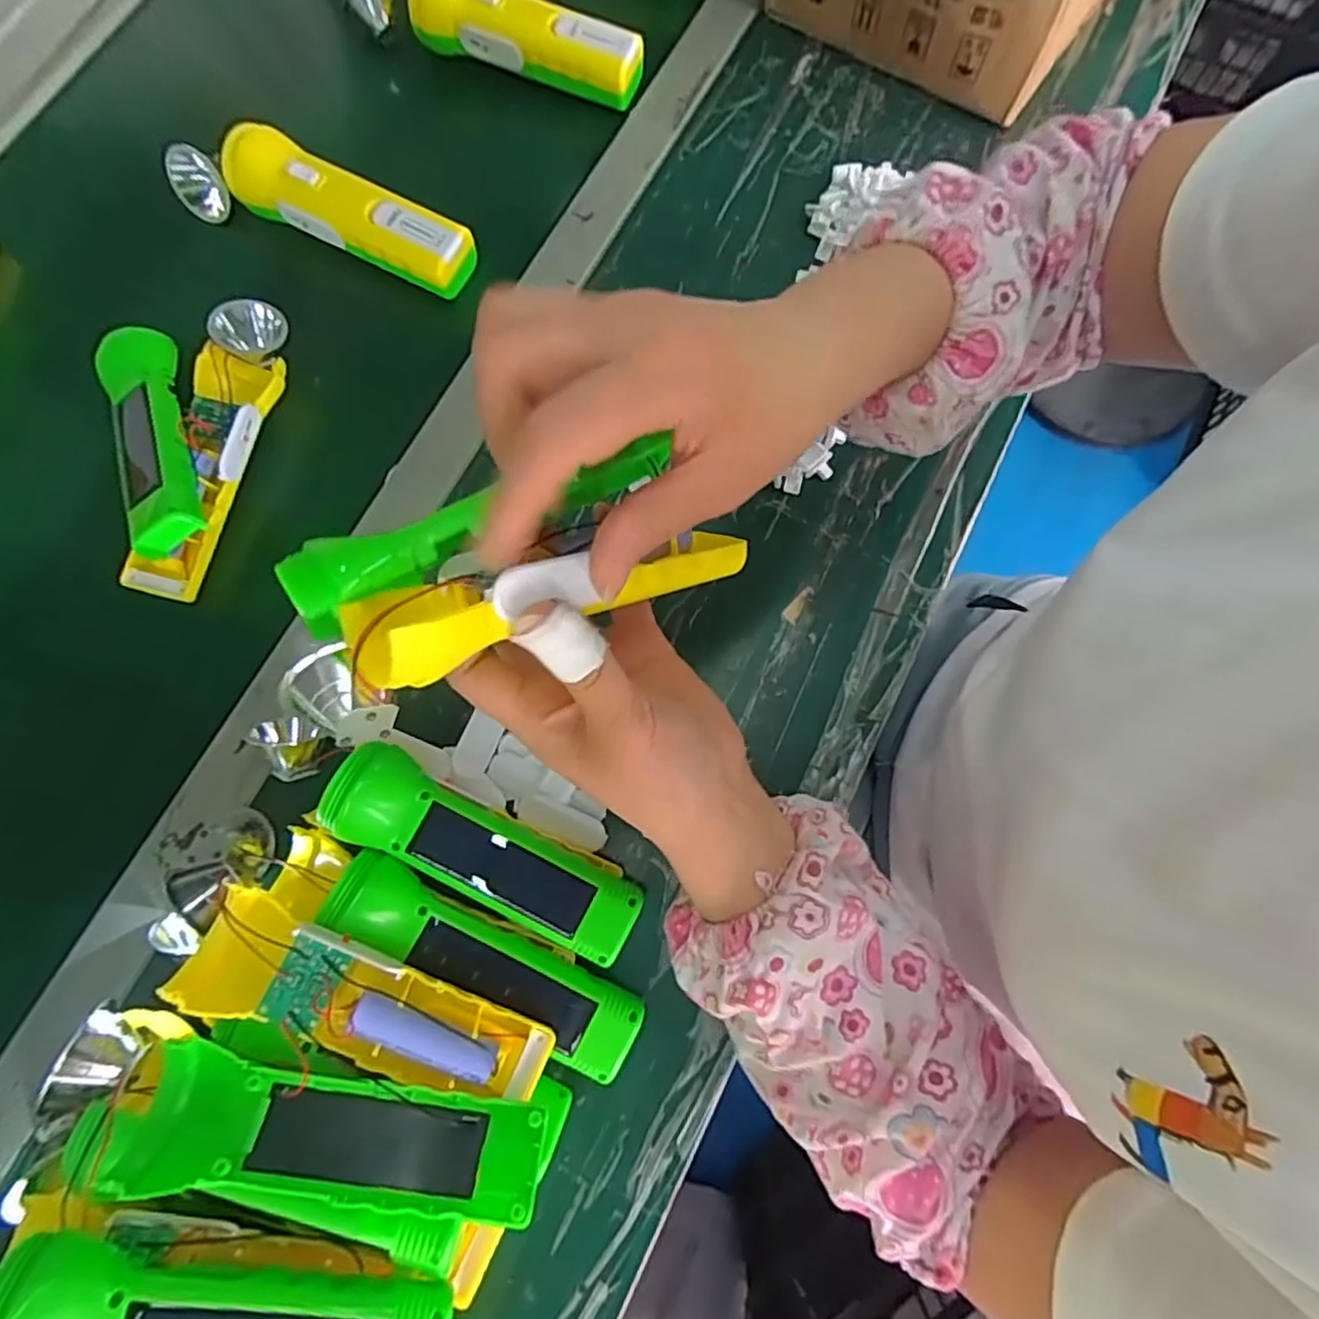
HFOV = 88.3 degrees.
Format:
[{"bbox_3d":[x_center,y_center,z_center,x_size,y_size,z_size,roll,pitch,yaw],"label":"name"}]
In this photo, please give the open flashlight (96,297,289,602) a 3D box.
[{"bbox_3d":[-0.283,-0.137,0.411,0.107,0.050,0.188,-12,76,-2],"label":"open flashlight"}]

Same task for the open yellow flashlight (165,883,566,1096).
[{"bbox_3d":[-0.126,0.152,0.301,0.159,0.025,0.045,25,78,-6],"label":"open yellow flashlight"}]

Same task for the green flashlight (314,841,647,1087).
[{"bbox_3d":[-0.084,0.149,0.330,0.163,0.024,0.039,32,79,-6],"label":"green flashlight"}]

